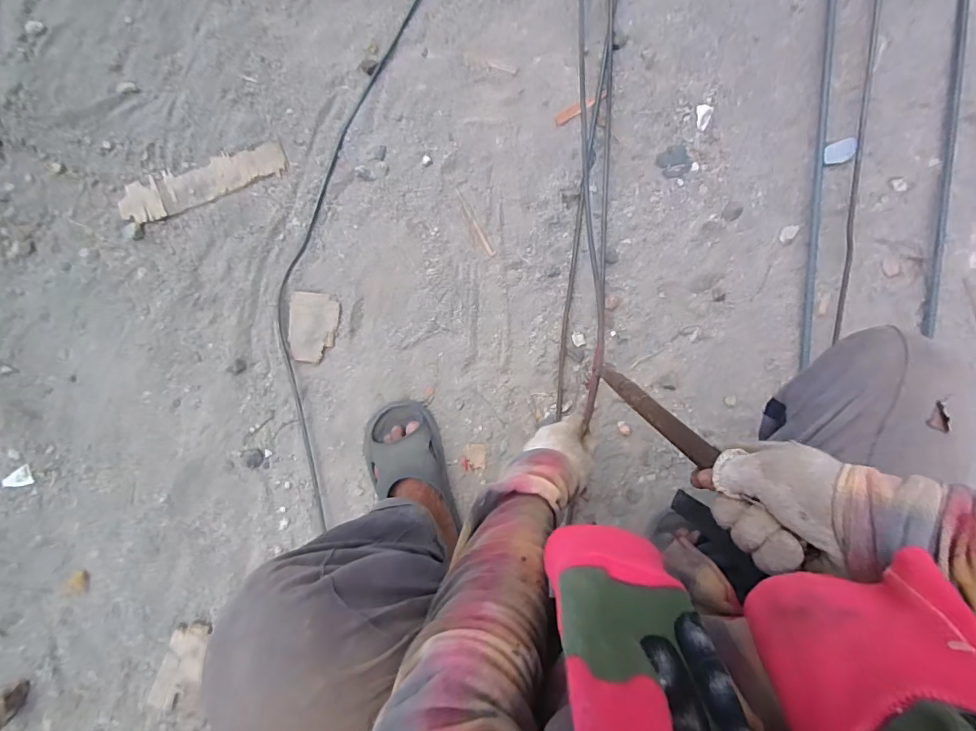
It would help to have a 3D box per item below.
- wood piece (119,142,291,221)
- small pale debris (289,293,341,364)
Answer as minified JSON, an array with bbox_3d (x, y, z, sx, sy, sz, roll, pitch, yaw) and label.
[{"bbox_3d":[-0.434,-0.281,0.739,0.258,0.004,0.059,-20,93,-2],"label":"wood piece"},{"bbox_3d":[-0.265,-0.057,0.732,0.073,0.009,0.103,4,86,1],"label":"small pale debris"}]

